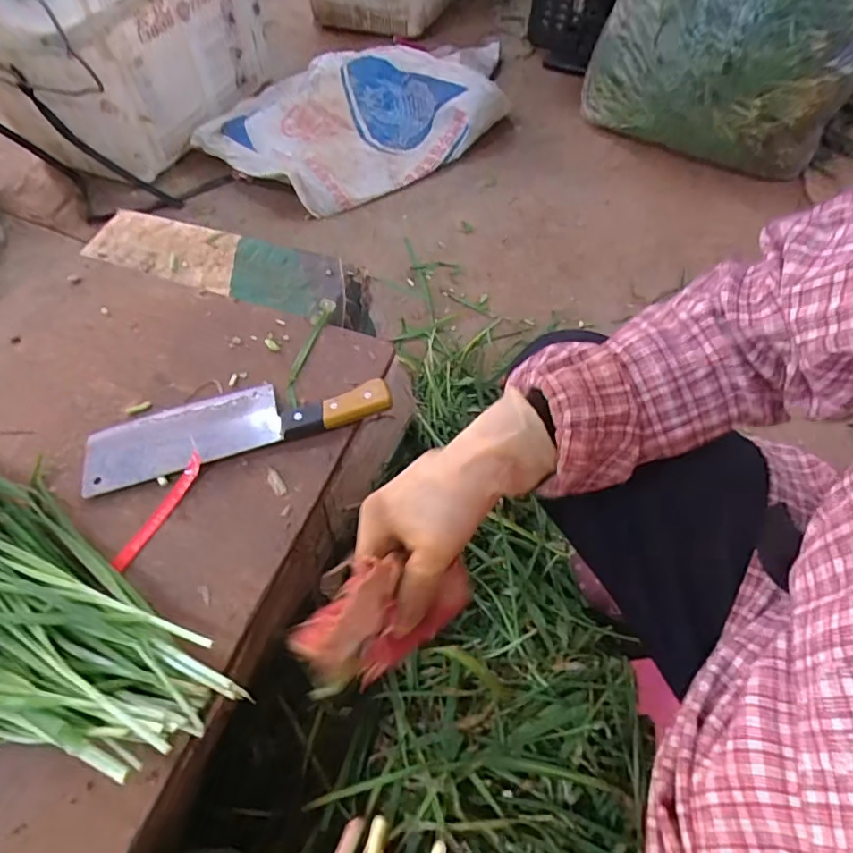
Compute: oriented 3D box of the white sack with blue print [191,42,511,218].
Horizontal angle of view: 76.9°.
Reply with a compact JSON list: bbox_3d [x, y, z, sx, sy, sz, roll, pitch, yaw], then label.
[{"bbox_3d":[-0.145,-0.787,1.356,0.824,0.184,0.505,-18,58,-9],"label":"white sack with blue print"}]

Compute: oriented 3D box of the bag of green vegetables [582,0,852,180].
[{"bbox_3d":[0.670,-0.882,1.174,0.559,0.431,0.358,26,62,18],"label":"bag of green vegetables"}]

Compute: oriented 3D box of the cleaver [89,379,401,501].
[{"bbox_3d":[-0.171,-0.008,0.481,0.266,0.018,0.069,-15,58,-6],"label":"cleaver"}]

